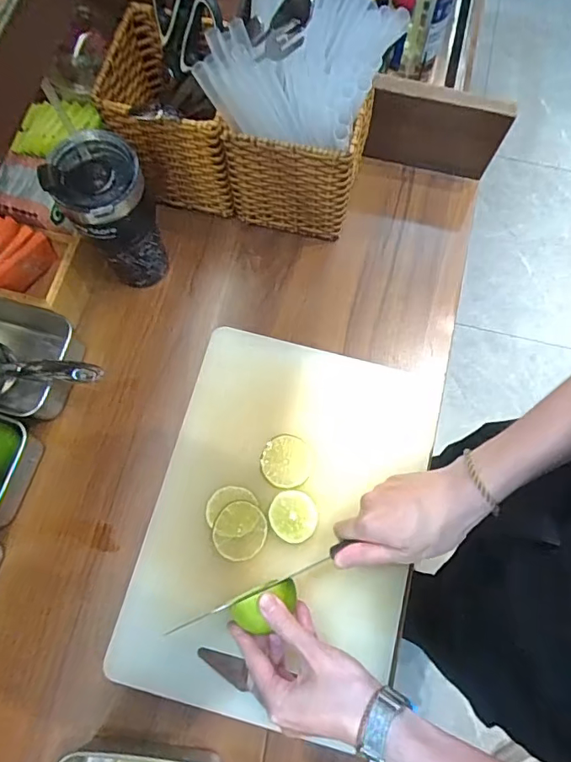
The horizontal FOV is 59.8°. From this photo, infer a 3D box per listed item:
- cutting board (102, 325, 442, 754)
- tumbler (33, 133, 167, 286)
[{"bbox_3d":[-0.002,0.130,0.479,0.245,0.016,0.346,13,74,7],"label":"cutting board"},{"bbox_3d":[-0.160,-0.155,0.471,0.072,0.171,0.075,0,74,-1],"label":"tumbler"}]

